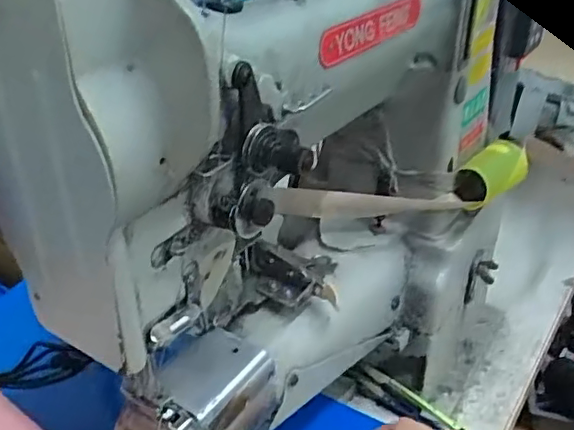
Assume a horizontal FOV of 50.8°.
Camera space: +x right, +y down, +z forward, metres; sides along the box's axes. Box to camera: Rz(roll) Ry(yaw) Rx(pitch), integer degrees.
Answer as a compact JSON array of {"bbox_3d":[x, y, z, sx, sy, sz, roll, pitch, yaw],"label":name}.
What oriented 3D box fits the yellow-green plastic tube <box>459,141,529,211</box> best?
[{"bbox_3d":[0.173,-0.036,0.516,0.040,0.037,0.077,23,38,32],"label":"yellow-green plastic tube"}]

